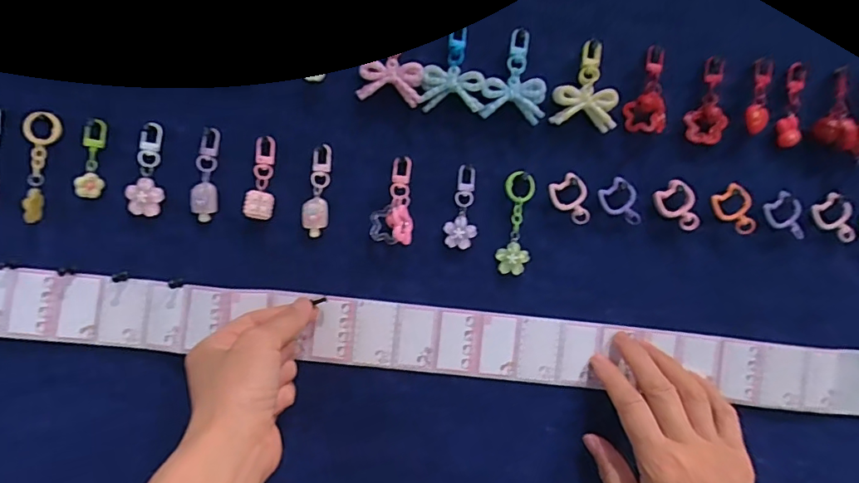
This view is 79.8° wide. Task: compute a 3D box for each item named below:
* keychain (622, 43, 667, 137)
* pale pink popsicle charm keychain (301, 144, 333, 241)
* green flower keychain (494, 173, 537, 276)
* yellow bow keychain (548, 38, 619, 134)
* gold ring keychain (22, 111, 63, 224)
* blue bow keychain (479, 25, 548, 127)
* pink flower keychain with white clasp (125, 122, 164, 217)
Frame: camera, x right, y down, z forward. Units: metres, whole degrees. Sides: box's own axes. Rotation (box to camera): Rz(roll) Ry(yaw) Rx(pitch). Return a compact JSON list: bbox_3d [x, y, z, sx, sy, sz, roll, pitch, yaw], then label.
[{"bbox_3d":[0.164,-0.115,0.385,0.030,0.062,0.012,8,1,27],"label":"keychain"},{"bbox_3d":[-0.083,-0.038,0.387,0.021,0.067,0.007,7,1,-8],"label":"pale pink popsicle charm keychain"},{"bbox_3d":[0.067,-0.014,0.394,0.023,0.077,0.006,7,1,11],"label":"green flower keychain"},{"bbox_3d":[0.118,-0.118,0.385,0.046,0.061,0.016,7,1,0],"label":"yellow bow keychain"},{"bbox_3d":[-0.286,-0.054,0.373,0.021,0.079,0.014,14,-5,-15],"label":"gold ring keychain"},{"bbox_3d":[0.065,-0.125,0.384,0.047,0.065,0.013,7,1,4],"label":"blue bow keychain"},{"bbox_3d":[-0.209,-0.053,0.382,0.025,0.067,0.004,7,1,-5],"label":"pink flower keychain with white clasp"}]

